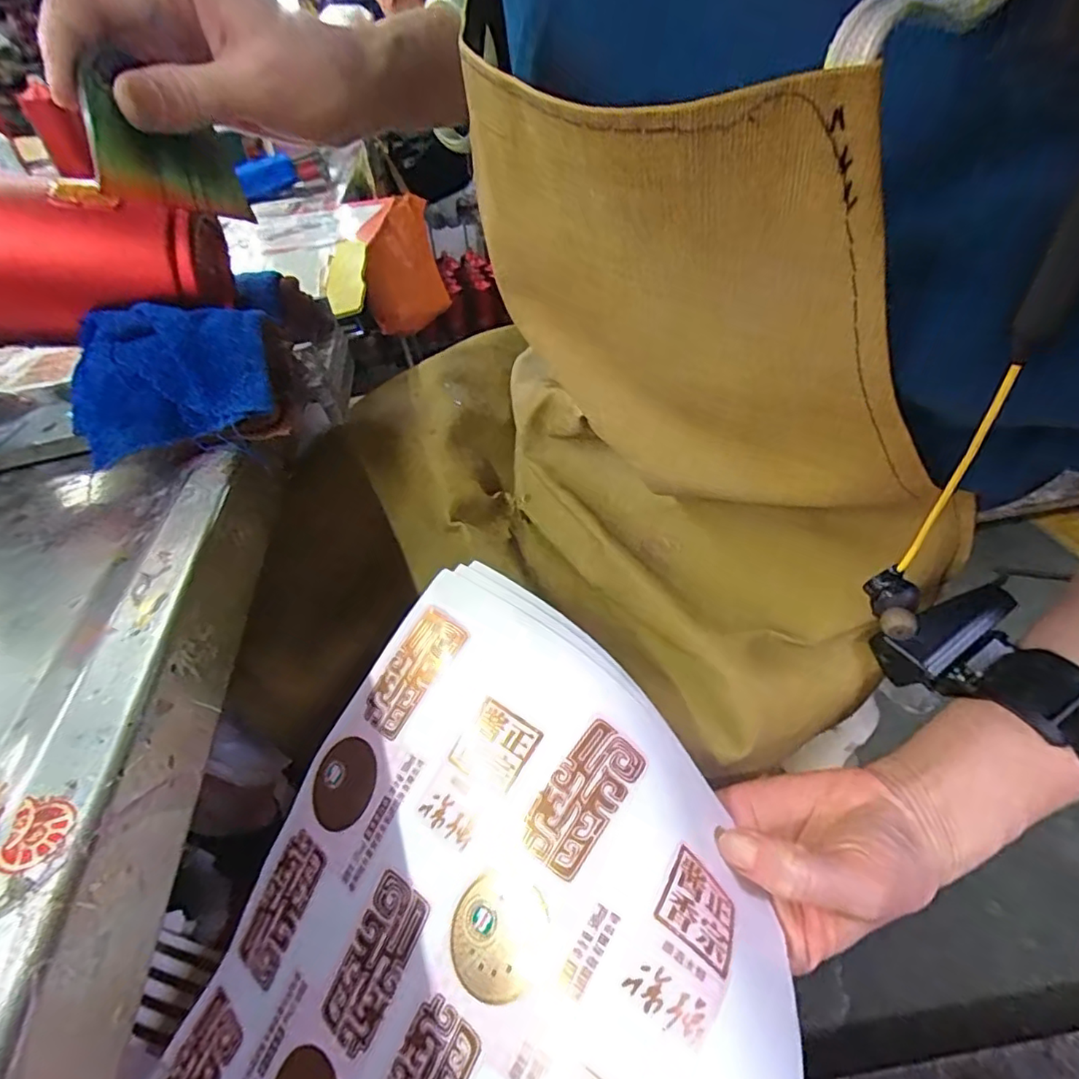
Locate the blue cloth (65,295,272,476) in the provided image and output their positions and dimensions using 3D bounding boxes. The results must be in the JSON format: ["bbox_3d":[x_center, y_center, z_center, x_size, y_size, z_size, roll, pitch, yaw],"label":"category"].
[{"bbox_3d":[-0.188,-0.086,0.293,0.095,0.050,0.059,-14,40,-10],"label":"blue cloth"}]

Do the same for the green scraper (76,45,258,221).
[{"bbox_3d":[-0.165,-0.176,0.258,0.011,0.049,0.084,6,18,14],"label":"green scraper"}]

